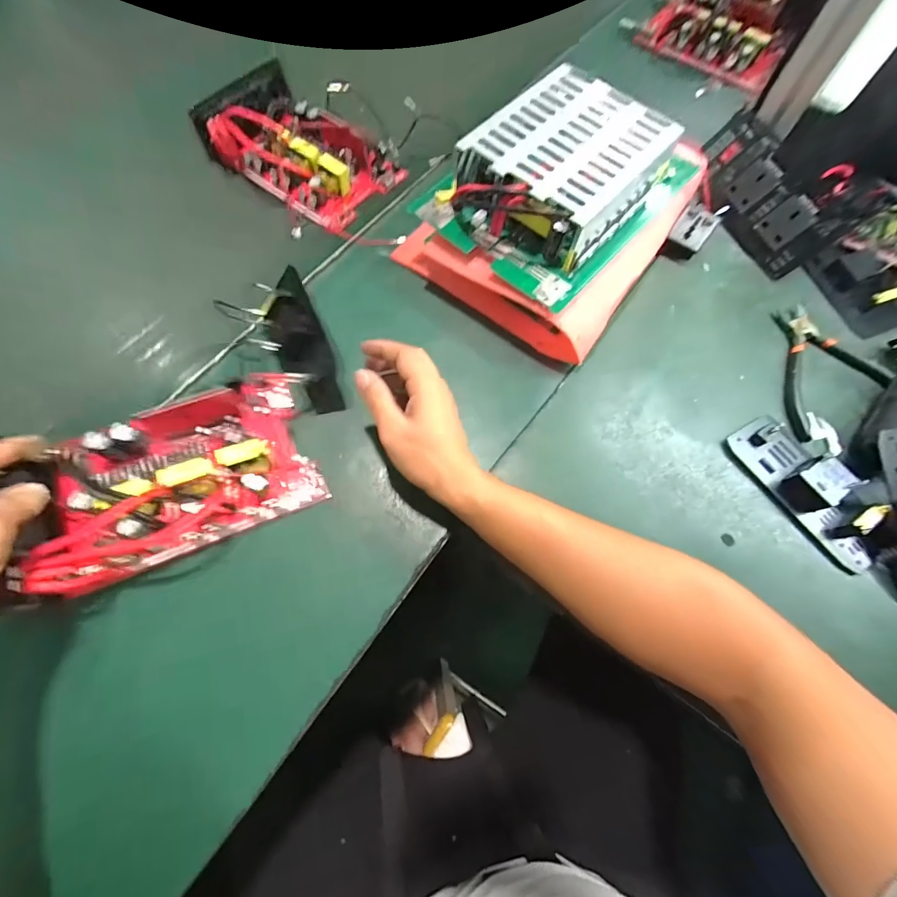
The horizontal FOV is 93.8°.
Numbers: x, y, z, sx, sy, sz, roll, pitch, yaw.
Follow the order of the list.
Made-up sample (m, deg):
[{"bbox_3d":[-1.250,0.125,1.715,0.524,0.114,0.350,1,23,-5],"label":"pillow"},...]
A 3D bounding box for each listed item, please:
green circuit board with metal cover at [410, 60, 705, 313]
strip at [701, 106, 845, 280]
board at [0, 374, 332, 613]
[{"bbox_3d":[0.115,-0.264,0.398,0.171,0.064,0.234,43,73,13],"label":"green circuit board with metal cover"},{"bbox_3d":[0.348,-0.283,0.473,0.034,0.070,0.190,-2,67,-46],"label":"strip"},{"bbox_3d":[-0.228,0.020,0.336,0.220,0.055,0.125,-23,71,-11],"label":"board"}]

